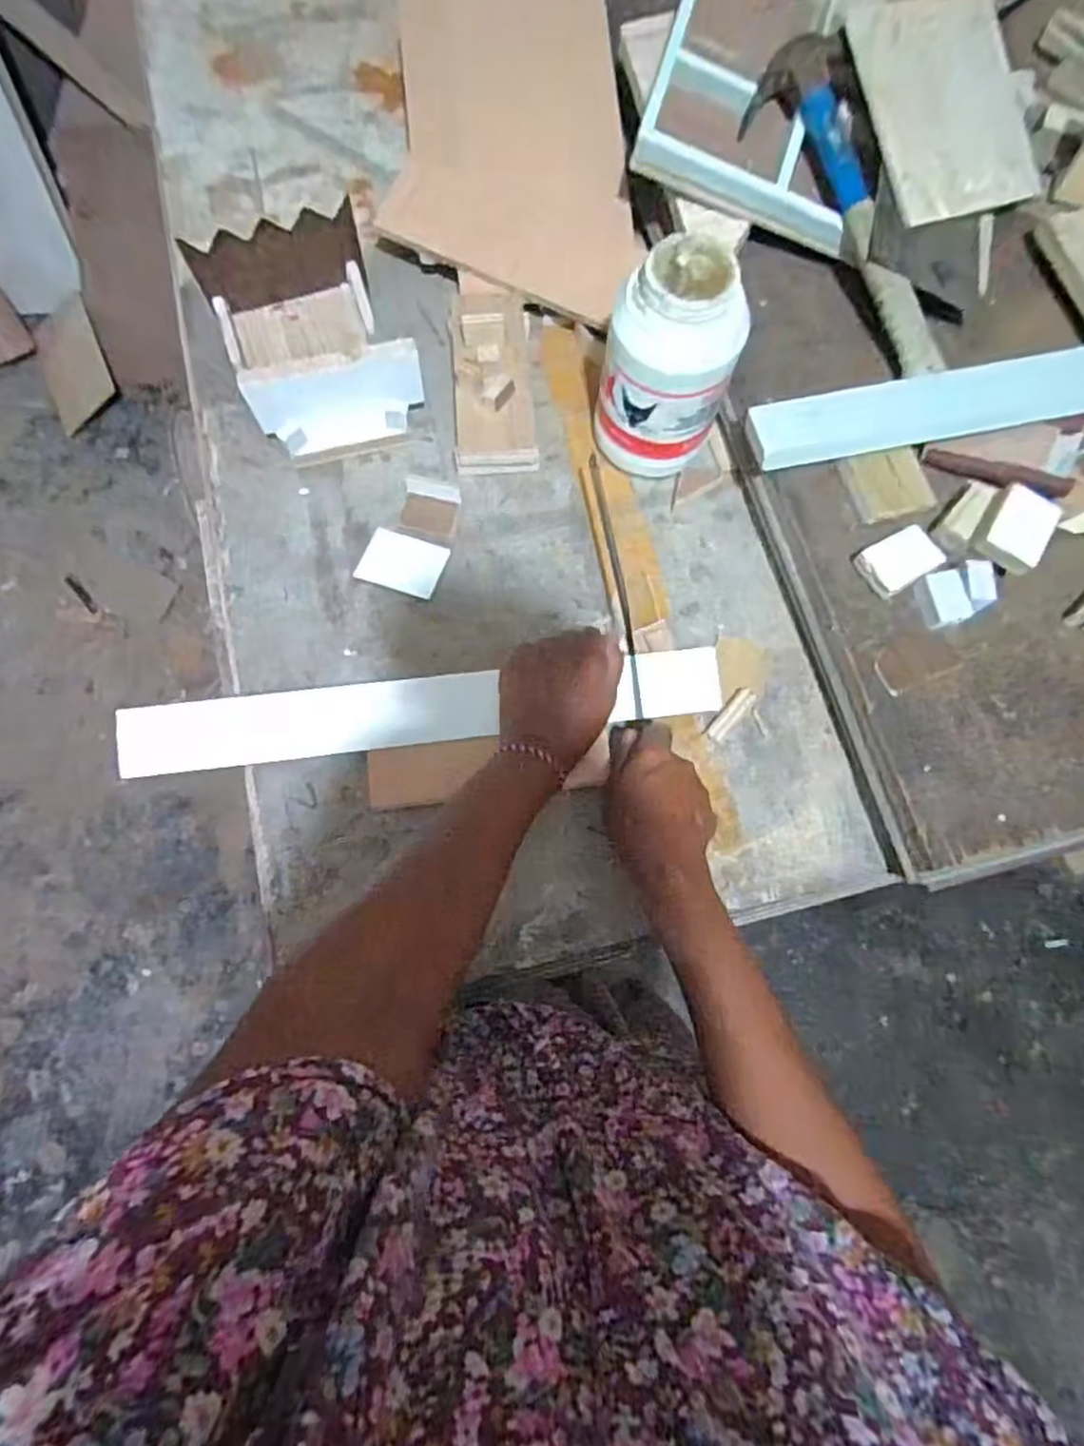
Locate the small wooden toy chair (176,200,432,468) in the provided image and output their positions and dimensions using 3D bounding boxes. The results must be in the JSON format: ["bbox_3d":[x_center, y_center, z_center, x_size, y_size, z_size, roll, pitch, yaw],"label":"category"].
[{"bbox_3d":[-0.180,-0.300,0.556,0.130,0.091,0.154,-23,76,-8],"label":"small wooden toy chair"}]

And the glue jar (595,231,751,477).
[{"bbox_3d":[0.094,-0.259,0.520,0.089,0.156,0.084,30,75,7],"label":"glue jar"}]

